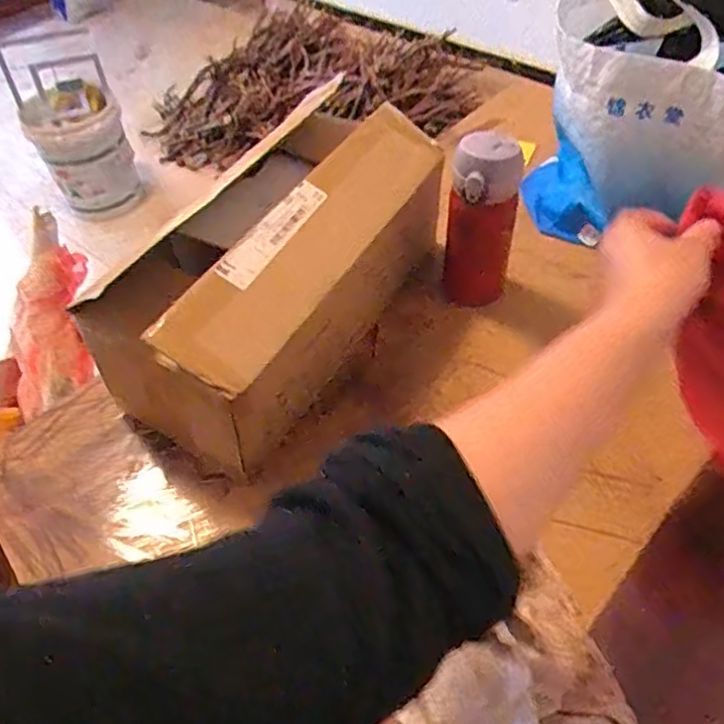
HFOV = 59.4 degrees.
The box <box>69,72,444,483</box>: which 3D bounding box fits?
[{"bbox_3d":[-0.070,-0.086,0.606,0.162,0.155,0.354,22,55,22],"label":"box"}]

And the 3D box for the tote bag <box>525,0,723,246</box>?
[{"bbox_3d":[0.323,-0.289,0.645,0.286,0.291,0.216,30,58,27],"label":"tote bag"}]

